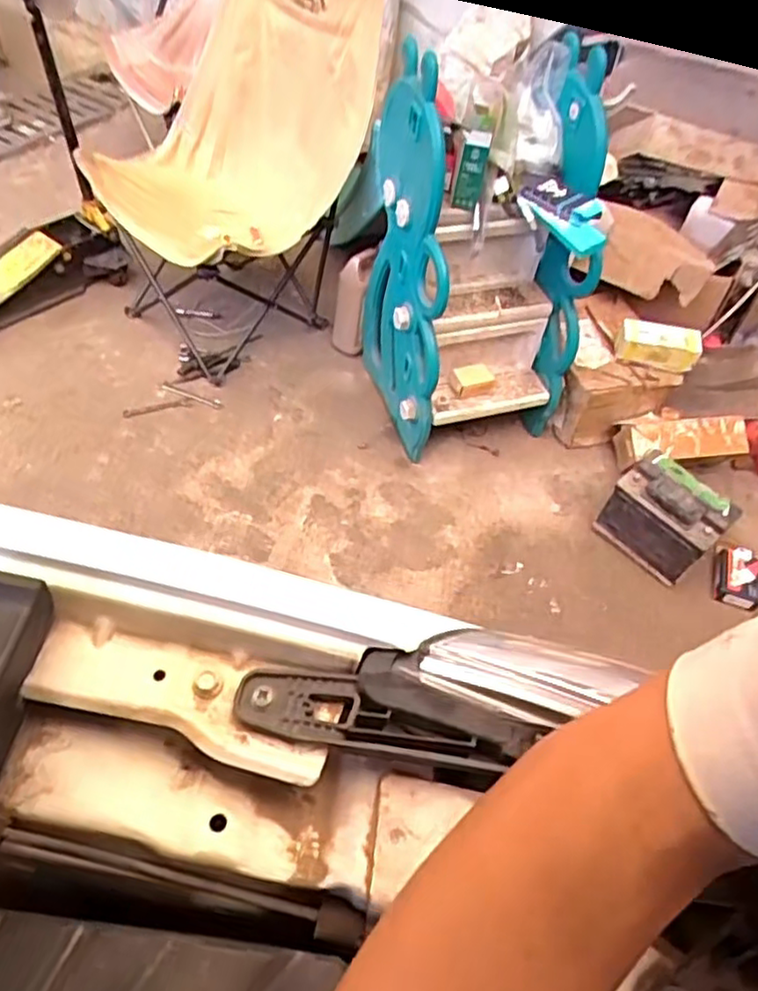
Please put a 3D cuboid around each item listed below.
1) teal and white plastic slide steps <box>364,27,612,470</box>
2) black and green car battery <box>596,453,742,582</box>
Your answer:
[{"bbox_3d":[0.250,-0.502,1.548,0.503,0.797,0.396,-4,51,-9],"label":"teal and white plastic slide steps"},{"bbox_3d":[0.668,0.042,1.552,0.153,0.168,0.236,-31,60,-27],"label":"black and green car battery"}]

